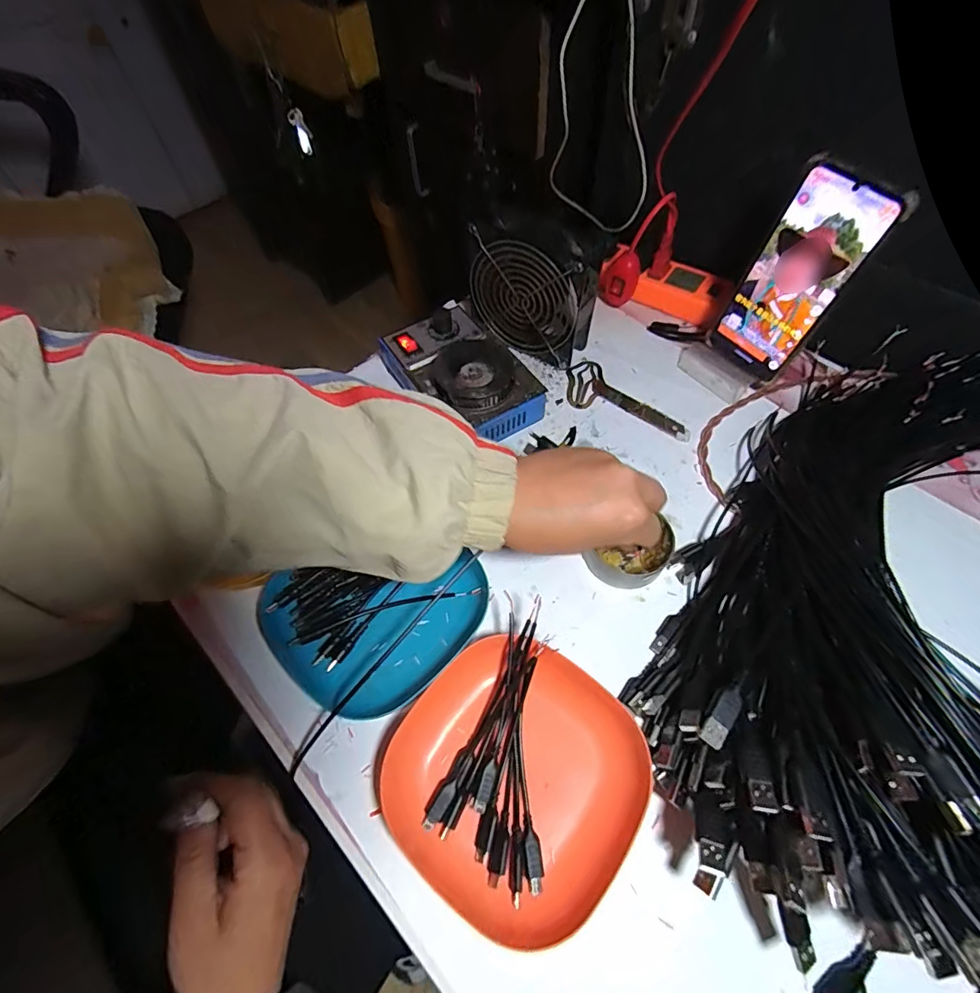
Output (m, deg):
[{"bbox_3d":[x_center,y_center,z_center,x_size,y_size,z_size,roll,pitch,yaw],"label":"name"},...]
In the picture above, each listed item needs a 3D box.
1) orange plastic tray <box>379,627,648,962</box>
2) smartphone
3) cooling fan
[{"bbox_3d":[0.014,0.168,0.291,0.137,0.031,0.143,39,68,22],"label":"orange plastic tray"},{"bbox_3d":[0.250,-0.177,0.404,0.005,0.164,0.075,-31,65,-27],"label":"smartphone"},{"bbox_3d":[0.033,-0.187,0.462,0.117,0.115,0.035,22,62,14],"label":"cooling fan"}]

